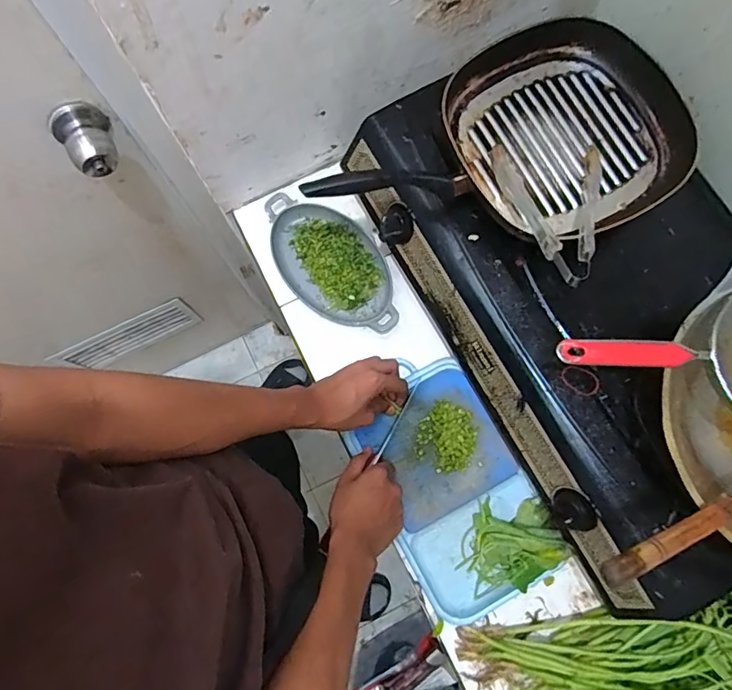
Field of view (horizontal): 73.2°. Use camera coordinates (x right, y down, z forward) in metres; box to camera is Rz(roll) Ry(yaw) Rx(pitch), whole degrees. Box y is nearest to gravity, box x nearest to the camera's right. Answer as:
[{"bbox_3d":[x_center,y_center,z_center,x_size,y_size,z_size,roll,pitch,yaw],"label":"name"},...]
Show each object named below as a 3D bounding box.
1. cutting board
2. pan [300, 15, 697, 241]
[{"bbox_3d":[0.112,0.190,0.649,0.183,0.035,0.295,-29,79,-5],"label":"cutting board"},{"bbox_3d":[0.170,-0.216,0.586,0.430,0.095,0.244,-28,79,-5],"label":"pan"}]

